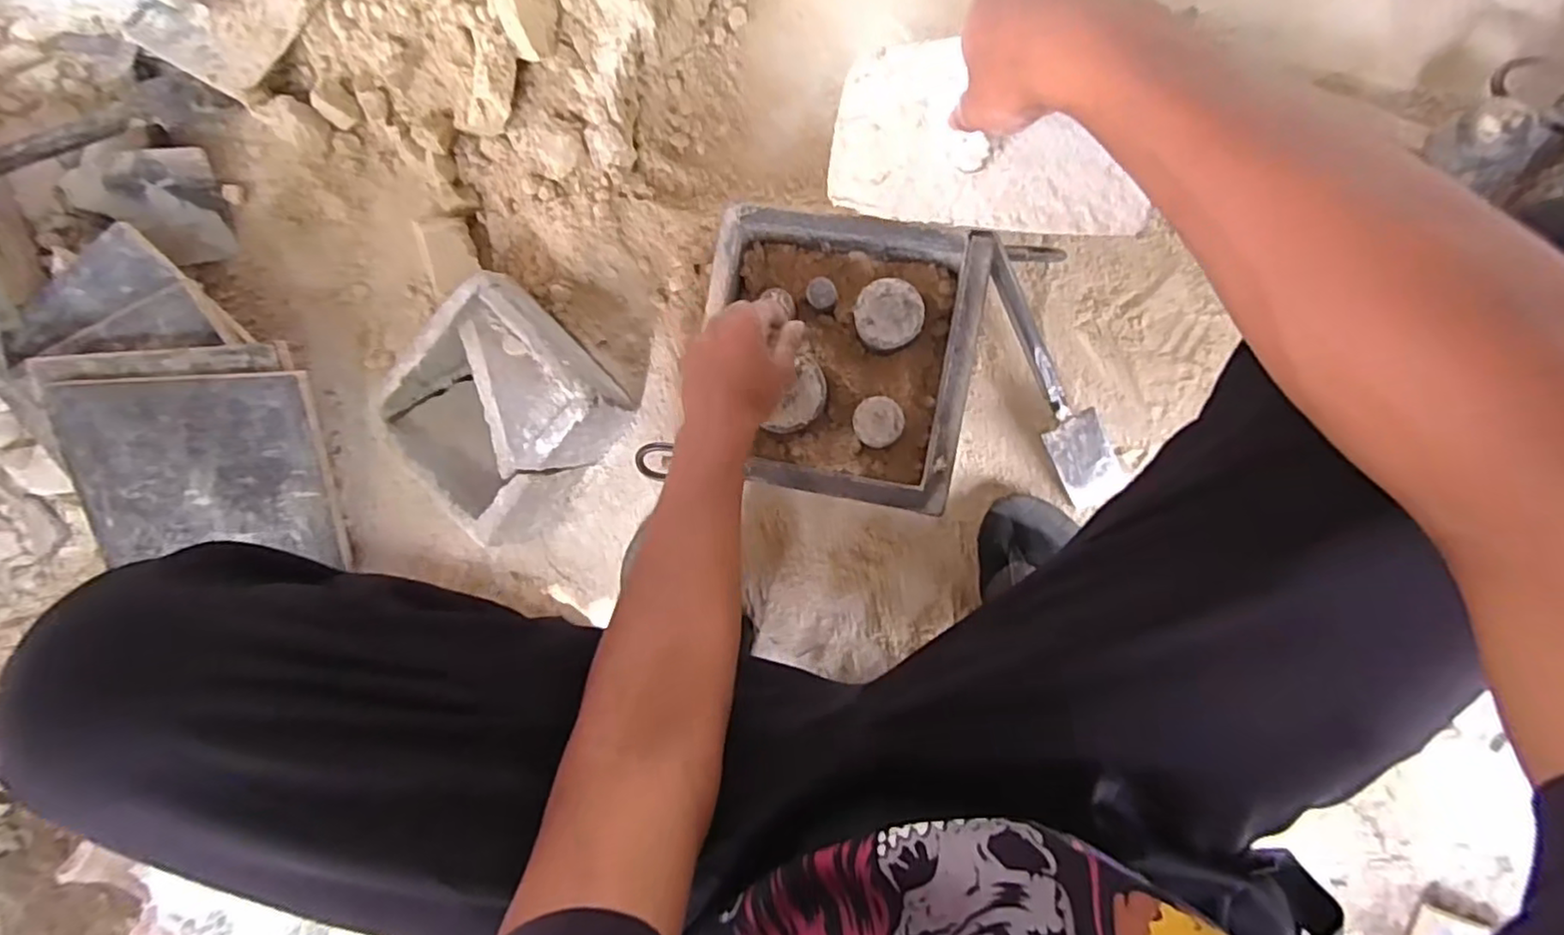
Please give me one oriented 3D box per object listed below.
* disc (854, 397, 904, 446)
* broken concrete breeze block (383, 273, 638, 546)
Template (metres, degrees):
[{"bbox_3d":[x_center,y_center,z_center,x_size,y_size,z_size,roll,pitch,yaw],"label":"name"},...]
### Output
[{"bbox_3d":[0.087,-0.041,0.596,0.043,0.035,0.043,0,88,6],"label":"disc"},{"bbox_3d":[-0.294,-0.062,0.715,0.201,0.113,0.209,42,93,6],"label":"broken concrete breeze block"}]

